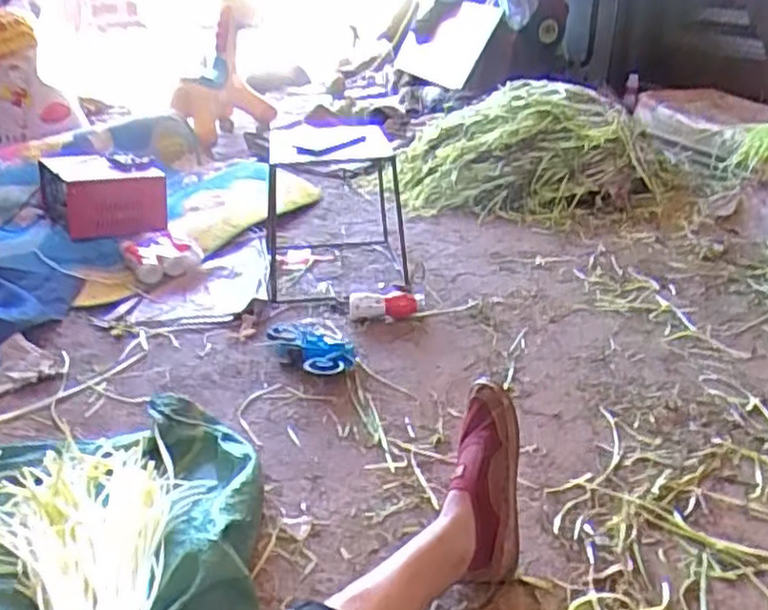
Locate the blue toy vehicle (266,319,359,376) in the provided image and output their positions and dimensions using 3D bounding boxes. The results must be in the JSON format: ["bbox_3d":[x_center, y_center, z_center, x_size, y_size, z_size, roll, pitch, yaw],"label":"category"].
[{"bbox_3d":[-0.125,0.073,1.275,0.131,0.038,0.214,-9,28,-19],"label":"blue toy vehicle"}]

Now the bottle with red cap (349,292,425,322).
[{"bbox_3d":[0.008,0.007,1.410,0.148,0.047,0.059,-6,27,-14],"label":"bottle with red cap"}]

